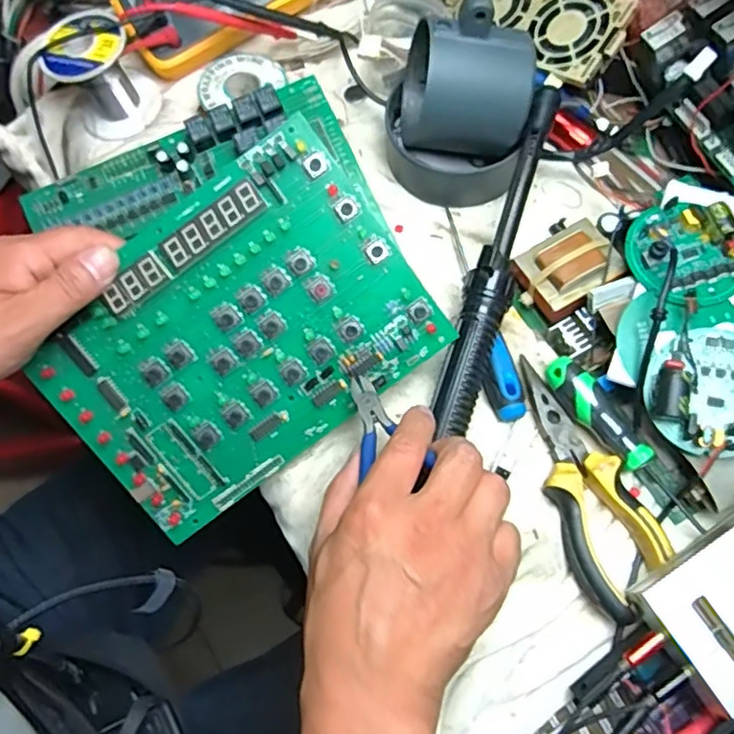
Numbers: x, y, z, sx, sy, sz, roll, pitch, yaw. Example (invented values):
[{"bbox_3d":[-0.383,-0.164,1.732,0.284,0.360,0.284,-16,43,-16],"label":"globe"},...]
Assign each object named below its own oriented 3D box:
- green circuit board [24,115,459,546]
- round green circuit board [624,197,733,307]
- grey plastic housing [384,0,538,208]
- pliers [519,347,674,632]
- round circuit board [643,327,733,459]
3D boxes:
[{"bbox_3d":[-0.078,-0.016,0.366,0.212,0.009,0.157,-36,101,2],"label":"green circuit board"},{"bbox_3d":[0.193,-0.070,0.371,0.069,0.019,0.058,40,76,16],"label":"round green circuit board"},{"bbox_3d":[0.061,-0.181,0.424,0.093,0.114,0.095,1,69,3],"label":"grey plastic housing"},{"bbox_3d":[0.121,0.066,0.359,0.052,0.014,0.149,-23,70,-6],"label":"pliers"},{"bbox_3d":[0.193,0.014,0.344,0.066,0.018,0.069,-1,69,2],"label":"round circuit board"}]

